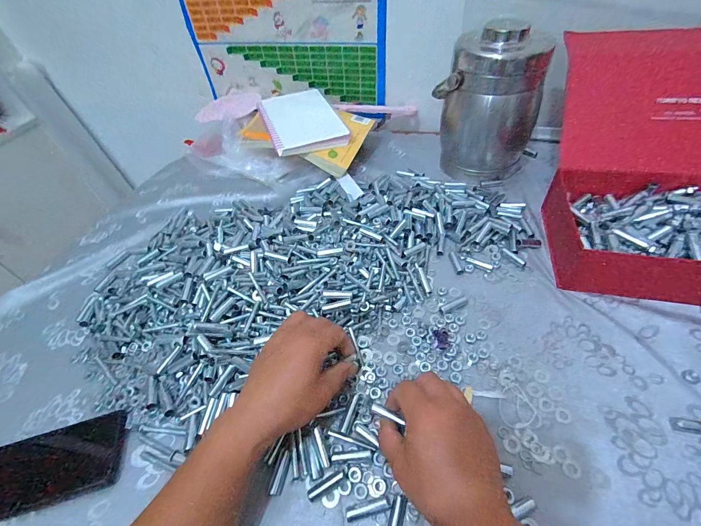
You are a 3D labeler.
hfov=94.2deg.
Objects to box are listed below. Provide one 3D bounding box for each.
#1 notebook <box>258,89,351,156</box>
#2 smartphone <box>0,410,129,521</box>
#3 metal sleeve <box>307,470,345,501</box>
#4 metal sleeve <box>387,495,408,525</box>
[{"bbox_3d":[-0.106,-0.305,0.691,0.142,0.024,0.209,-21,54,-8],"label":"notebook"},{"bbox_3d":[-0.328,0.218,0.348,0.162,0.011,0.075,-16,48,-8],"label":"smartphone"},{"bbox_3d":[-0.023,0.212,0.311,0.039,0.010,0.008,-25,49,-16],"label":"metal sleeve"},{"bbox_3d":[0.041,0.230,0.289,0.013,0.009,0.038,12,50,18],"label":"metal sleeve"}]

